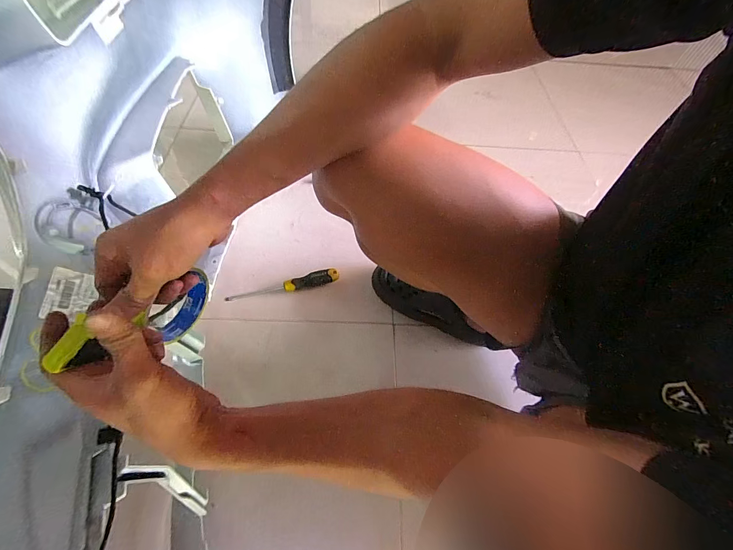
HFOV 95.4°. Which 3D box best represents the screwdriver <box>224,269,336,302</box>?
[{"bbox_3d":[-0.173,0.024,0.702,0.231,0.032,0.024,-12,58,1],"label":"screwdriver"}]

